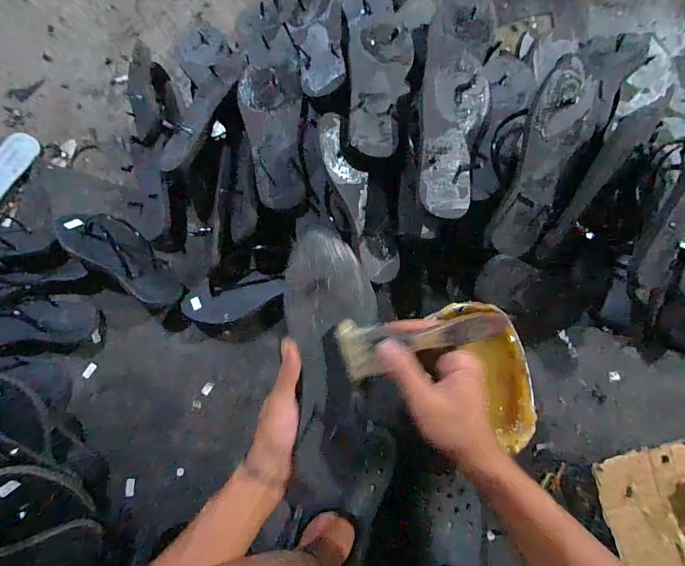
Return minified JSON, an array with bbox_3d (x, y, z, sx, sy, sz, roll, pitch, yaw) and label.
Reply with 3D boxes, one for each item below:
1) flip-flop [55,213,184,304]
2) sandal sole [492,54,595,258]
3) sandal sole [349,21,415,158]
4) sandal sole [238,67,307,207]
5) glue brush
[{"bbox_3d":[-0.368,-0.048,0.572,0.231,0.041,0.085,35,86,7],"label":"flip-flop"},{"bbox_3d":[0.260,-0.152,0.445,0.070,0.025,0.238,14,104,4],"label":"sandal sole"},{"bbox_3d":[0.051,-0.290,0.499,0.090,0.025,0.236,9,78,-11],"label":"sandal sole"},{"bbox_3d":[-0.104,-0.219,0.518,0.091,0.038,0.209,-4,82,3],"label":"sandal sole"},{"bbox_3d":[0.067,0.054,0.309,0.144,0.009,0.052,-9,81,16],"label":"glue brush"}]

